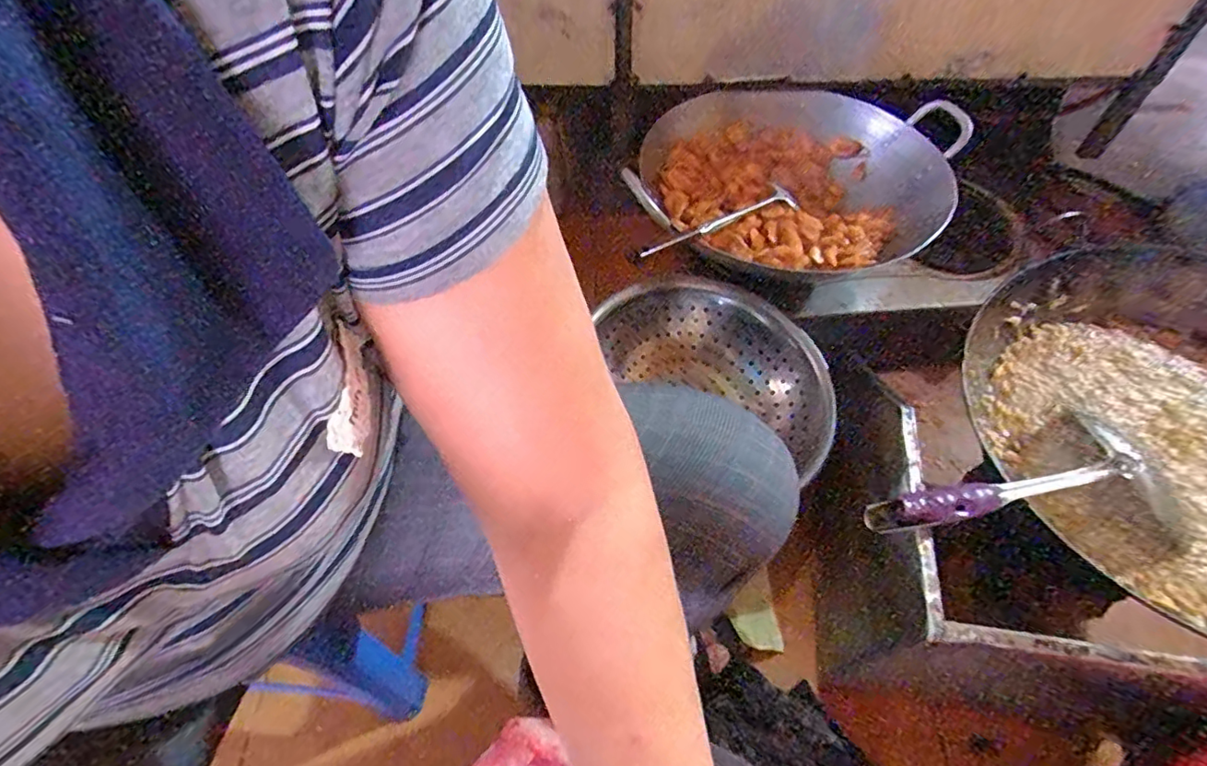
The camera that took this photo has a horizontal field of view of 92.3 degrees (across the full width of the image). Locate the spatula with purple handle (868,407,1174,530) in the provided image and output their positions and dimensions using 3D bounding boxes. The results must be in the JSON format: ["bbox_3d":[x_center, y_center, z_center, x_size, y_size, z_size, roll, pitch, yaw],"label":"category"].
[{"bbox_3d":[0.397,0.092,0.552,0.350,0.042,0.126,-7,55,-19],"label":"spatula with purple handle"}]

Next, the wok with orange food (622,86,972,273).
[{"bbox_3d":[0.297,-0.310,0.904,0.466,0.130,0.387,9,56,7],"label":"wok with orange food"}]

